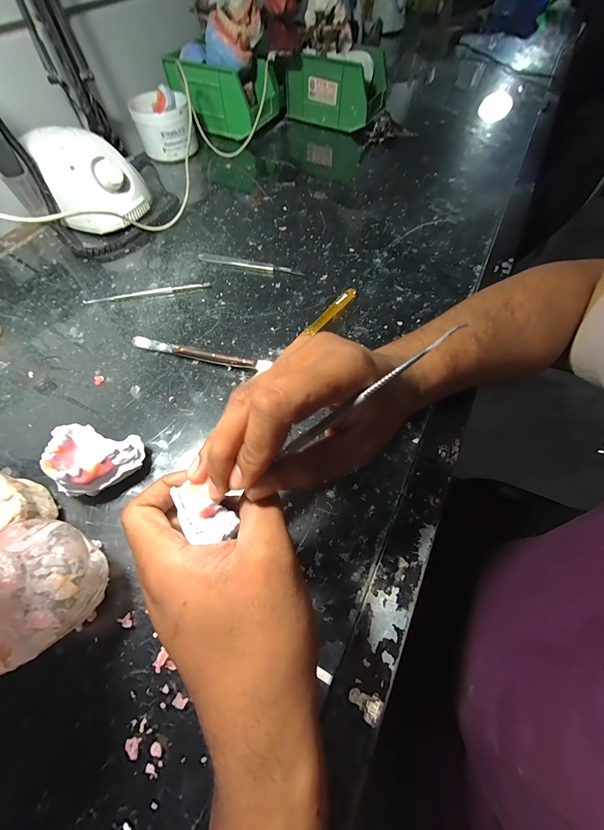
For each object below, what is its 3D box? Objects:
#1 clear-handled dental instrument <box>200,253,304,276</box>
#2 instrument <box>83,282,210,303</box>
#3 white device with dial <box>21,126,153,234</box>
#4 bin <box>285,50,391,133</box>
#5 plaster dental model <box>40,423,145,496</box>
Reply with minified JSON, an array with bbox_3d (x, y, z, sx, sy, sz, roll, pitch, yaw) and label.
[{"bbox_3d":[-0.065,-0.190,0.368,0.136,0.006,0.011,12,63,5],"label":"clear-handled dental instrument"},{"bbox_3d":[-0.182,-0.144,0.344,0.143,0.006,0.008,-10,64,-6],"label":"instrument"},{"bbox_3d":[-0.268,-0.302,0.383,0.116,0.080,0.104,-22,65,-12],"label":"white device with dial"},{"bbox_3d":[0.065,-0.615,0.547,0.171,0.080,0.101,27,66,12],"label":"bin"},{"bbox_3d":[-0.166,0.034,0.229,0.069,0.044,0.053,19,64,8],"label":"plaster dental model"}]

